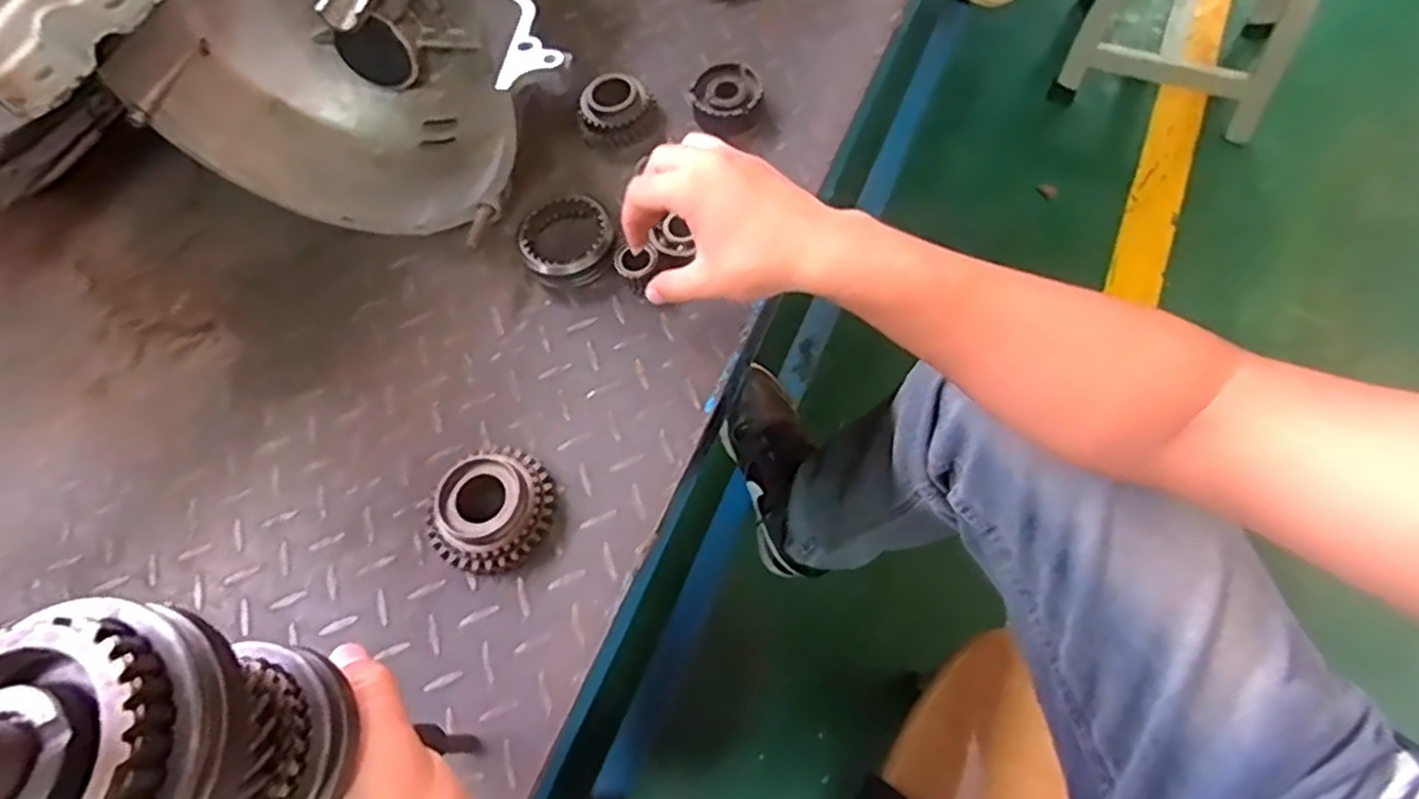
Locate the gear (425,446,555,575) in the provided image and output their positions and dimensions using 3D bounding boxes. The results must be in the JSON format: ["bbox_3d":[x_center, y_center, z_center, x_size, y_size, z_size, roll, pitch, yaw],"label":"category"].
[{"bbox_3d":[-0.133,0.066,0.449,0.071,0.027,0.076,-2,67,5],"label":"gear"}]

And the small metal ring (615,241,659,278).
[{"bbox_3d":[-0.050,-0.096,0.510,0.031,0.006,0.024,-9,90,-10],"label":"small metal ring"}]

